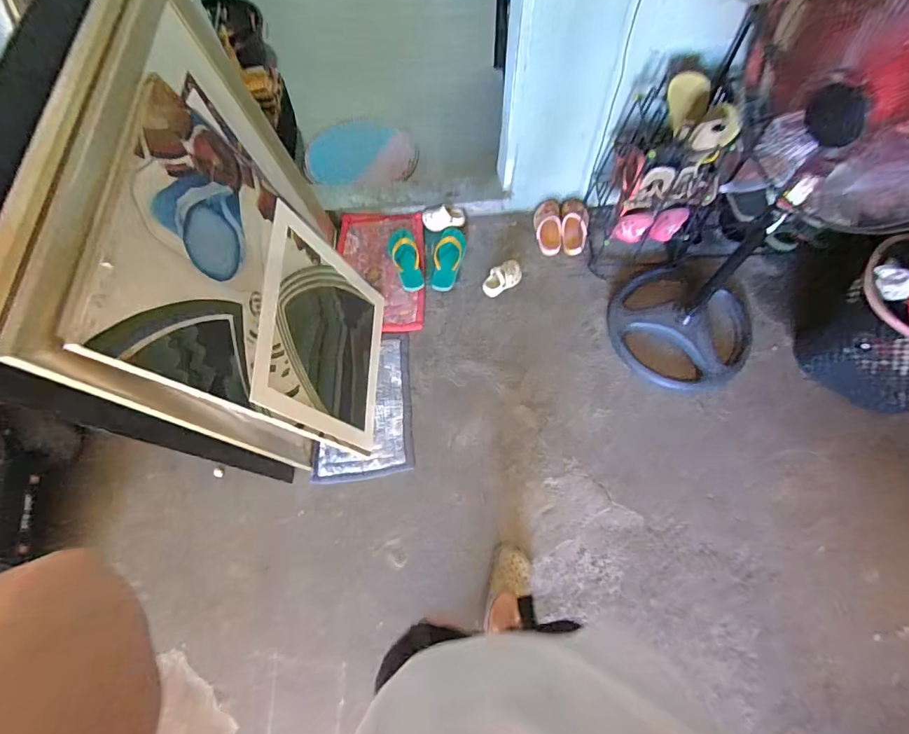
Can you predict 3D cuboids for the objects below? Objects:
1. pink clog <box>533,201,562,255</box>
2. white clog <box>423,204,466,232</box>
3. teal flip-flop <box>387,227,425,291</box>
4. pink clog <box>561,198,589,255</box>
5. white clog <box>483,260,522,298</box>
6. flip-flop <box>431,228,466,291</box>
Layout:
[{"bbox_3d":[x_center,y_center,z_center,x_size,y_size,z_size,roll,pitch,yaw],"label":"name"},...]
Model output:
[{"bbox_3d":[0.365,-0.560,1.813,0.102,0.056,0.233,0,68,0],"label":"pink clog"},{"bbox_3d":[-0.041,-0.595,1.822,0.165,0.061,0.094,0,68,0],"label":"white clog"},{"bbox_3d":[-0.187,-0.415,1.767,0.104,0.039,0.291,-13,68,-5],"label":"teal flip-flop"},{"bbox_3d":[0.468,-0.557,1.801,0.098,0.076,0.235,4,68,2],"label":"pink clog"},{"bbox_3d":[0.181,-0.331,1.720,0.159,0.082,0.087,-26,70,-10],"label":"white clog"},{"bbox_3d":[-0.025,-0.429,1.756,0.117,0.069,0.293,9,68,3],"label":"flip-flop"}]

